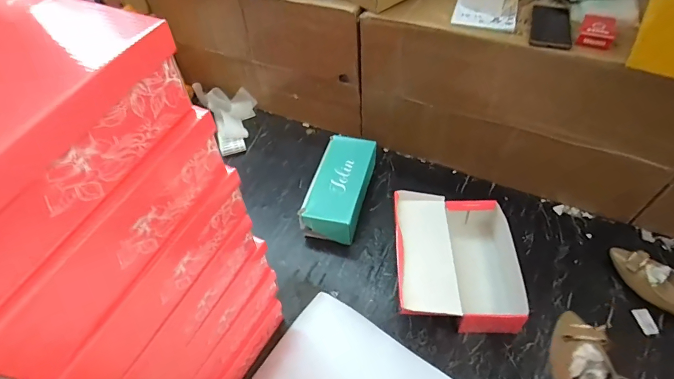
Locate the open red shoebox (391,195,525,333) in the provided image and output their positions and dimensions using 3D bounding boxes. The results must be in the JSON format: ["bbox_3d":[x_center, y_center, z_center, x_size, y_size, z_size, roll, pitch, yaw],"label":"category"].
[{"bbox_3d":[0.265,0.155,0.847,0.263,0.122,0.290,0,52,5],"label":"open red shoebox"}]

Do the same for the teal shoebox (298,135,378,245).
[{"bbox_3d":[0.011,-0.005,1.013,0.140,0.108,0.297,12,54,14],"label":"teal shoebox"}]

